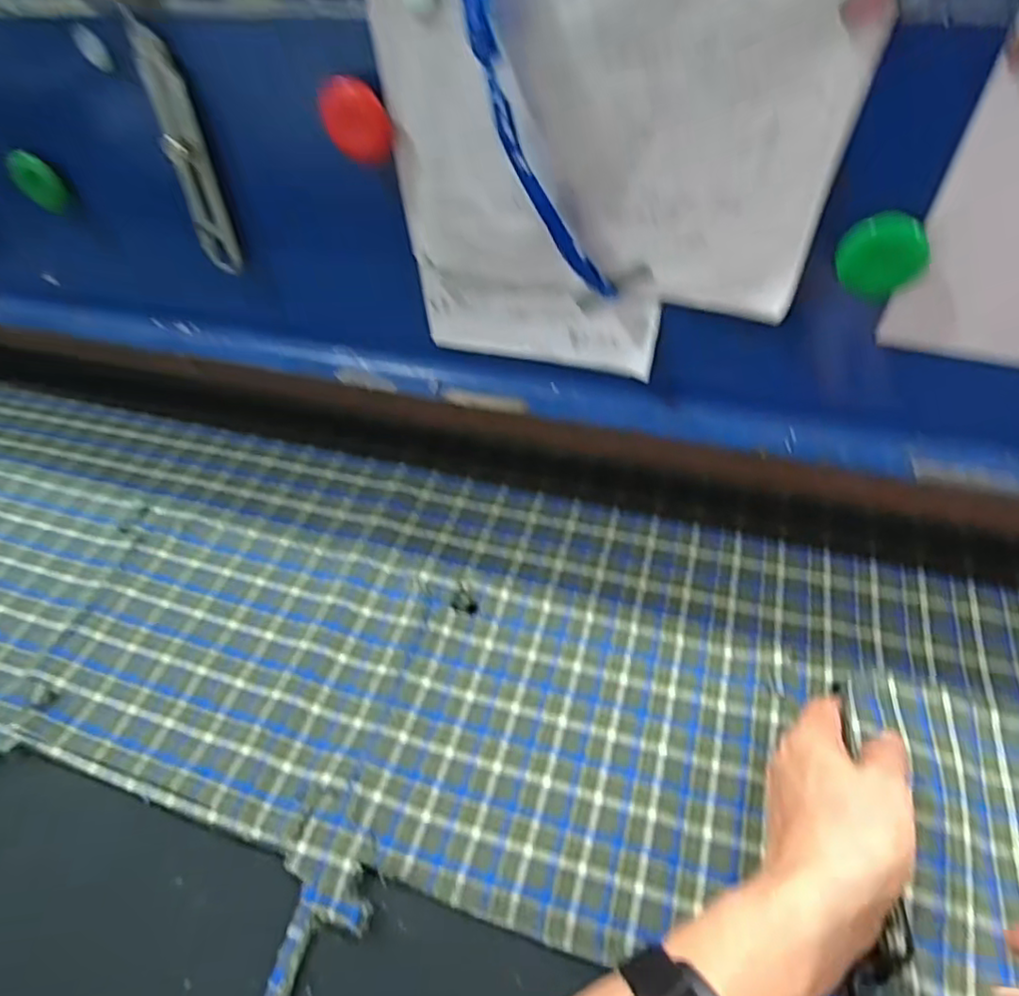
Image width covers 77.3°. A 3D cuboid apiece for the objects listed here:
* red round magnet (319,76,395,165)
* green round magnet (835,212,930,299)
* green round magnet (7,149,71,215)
[{"bbox_3d":[-0.082,-0.204,0.346,0.034,0.040,0.007,1,50,9],"label":"red round magnet"},{"bbox_3d":[0.185,-0.120,0.317,0.039,0.040,0.007,18,55,22],"label":"green round magnet"},{"bbox_3d":[-0.338,-0.225,0.458,0.036,0.045,0.006,14,61,-20],"label":"green round magnet"}]

